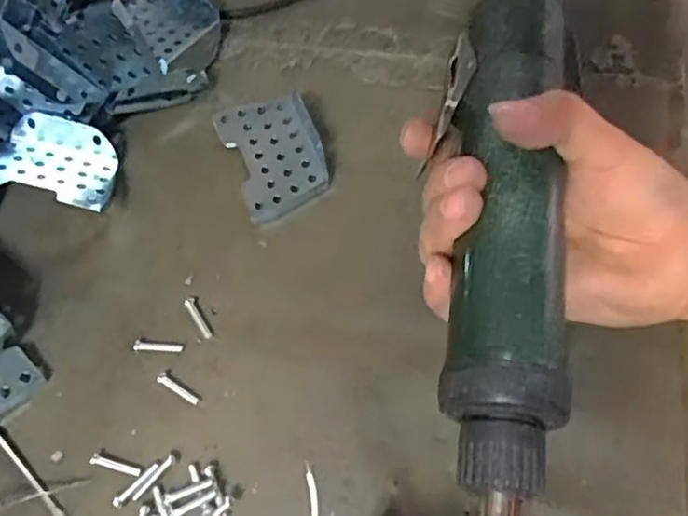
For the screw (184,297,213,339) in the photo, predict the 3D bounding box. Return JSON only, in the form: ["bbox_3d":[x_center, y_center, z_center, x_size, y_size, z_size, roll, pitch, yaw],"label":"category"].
[{"bbox_3d":[-0.069,0.028,0.314,0.006,0.004,0.023,-27,64,-10],"label":"screw"}]

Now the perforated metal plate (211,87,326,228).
[{"bbox_3d":[-0.036,-0.057,0.352,0.048,0.010,0.072,-21,63,-7],"label":"perforated metal plate"}]

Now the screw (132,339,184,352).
[{"bbox_3d":[-0.087,0.041,0.308,0.023,0.004,0.005,4,62,6],"label":"screw"}]

